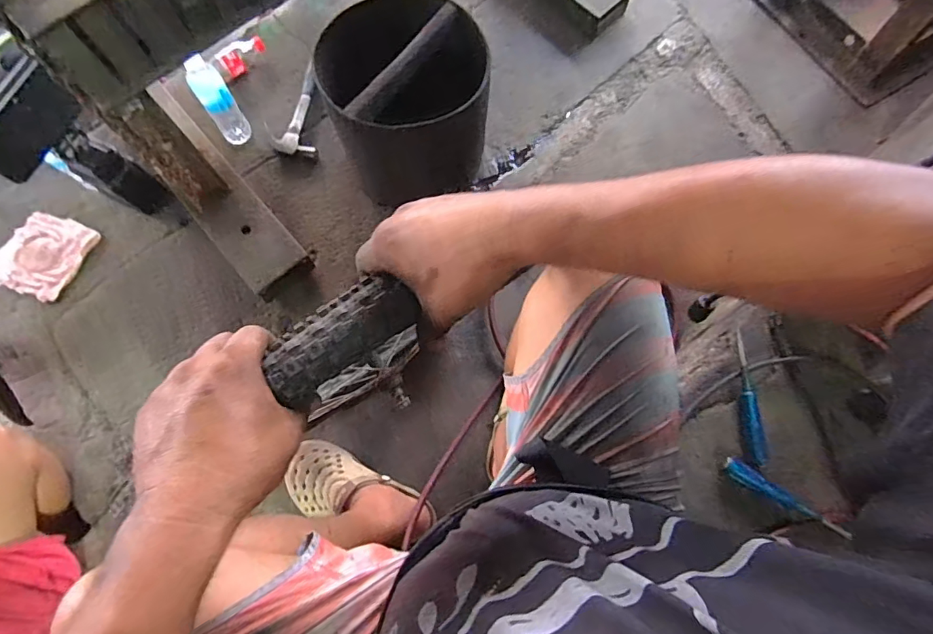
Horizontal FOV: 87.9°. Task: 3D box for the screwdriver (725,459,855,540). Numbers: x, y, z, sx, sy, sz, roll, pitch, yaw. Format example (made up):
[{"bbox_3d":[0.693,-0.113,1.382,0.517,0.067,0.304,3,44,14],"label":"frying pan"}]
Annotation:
[{"bbox_3d":[0.426,0.243,0.660,0.147,0.021,0.026,32,75,28],"label":"screwdriver"}]

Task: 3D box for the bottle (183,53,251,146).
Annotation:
[{"bbox_3d":[-0.523,-0.457,1.015,0.065,0.183,0.071,-32,78,-10],"label":"bottle"}]

